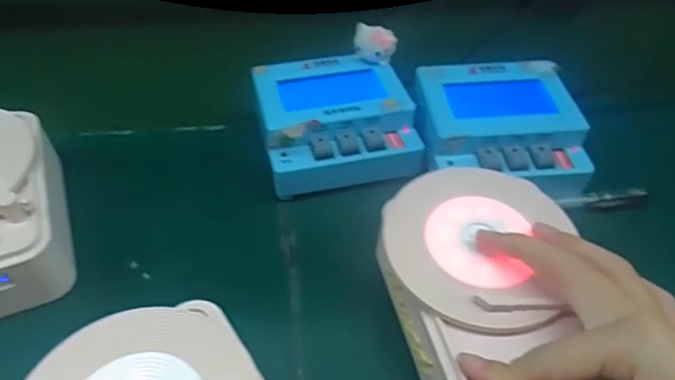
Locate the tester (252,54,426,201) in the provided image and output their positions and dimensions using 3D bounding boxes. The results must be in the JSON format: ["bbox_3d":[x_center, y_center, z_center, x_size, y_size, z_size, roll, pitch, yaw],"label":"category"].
[{"bbox_3d":[-0.002,-0.049,0.381,0.101,0.048,0.104,-9,49,-10],"label":"tester"}]

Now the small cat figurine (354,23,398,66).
[{"bbox_3d":[0.027,-0.104,0.391,0.031,0.026,0.014,16,49,12],"label":"small cat figurine"}]

